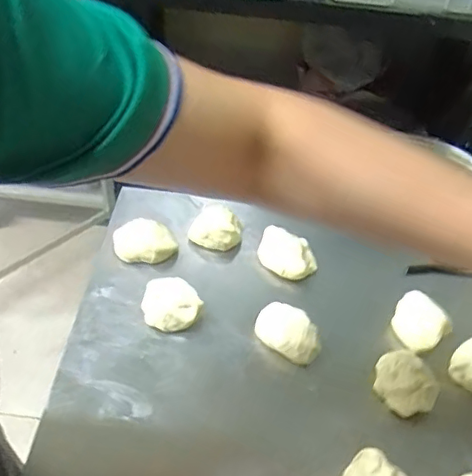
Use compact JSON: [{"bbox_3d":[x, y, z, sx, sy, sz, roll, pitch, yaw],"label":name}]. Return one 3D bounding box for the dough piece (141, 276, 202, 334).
[{"bbox_3d":[-0.071,0.074,0.622,0.063,0.030,0.053,12,49,6],"label":"dough piece"}]

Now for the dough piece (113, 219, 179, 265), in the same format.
[{"bbox_3d":[-0.111,0.006,0.681,0.075,0.025,0.051,-5,50,-9],"label":"dough piece"}]

